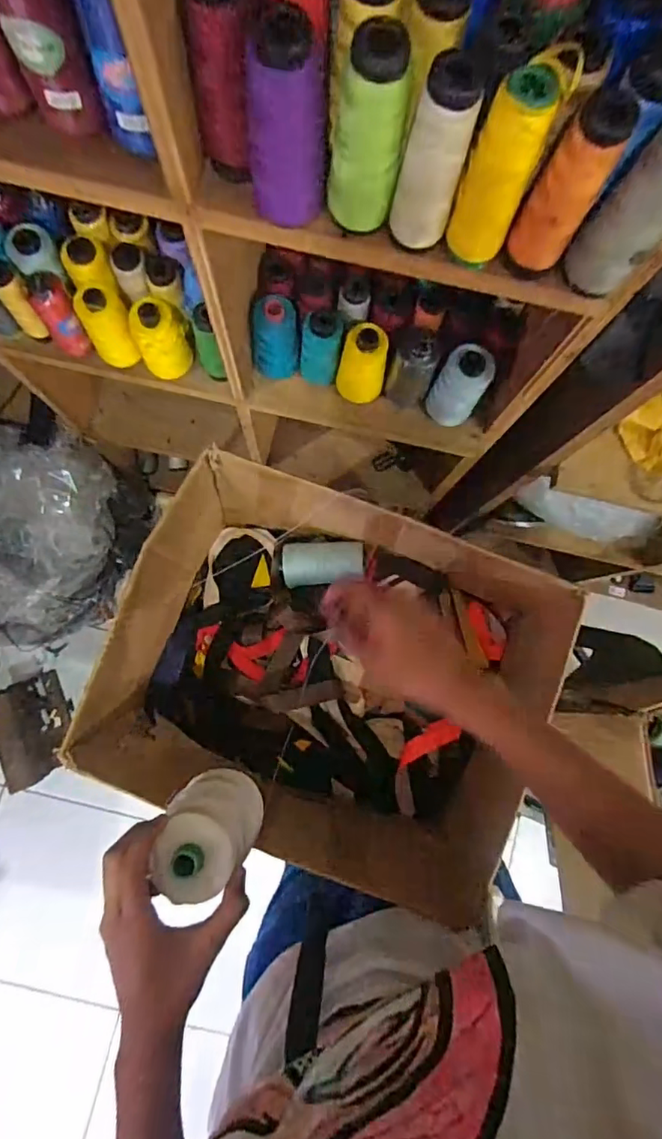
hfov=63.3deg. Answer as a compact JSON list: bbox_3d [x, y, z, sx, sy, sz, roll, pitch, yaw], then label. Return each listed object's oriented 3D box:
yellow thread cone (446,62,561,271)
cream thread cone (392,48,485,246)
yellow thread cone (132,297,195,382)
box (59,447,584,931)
[{"bbox_3d":[0.106,-0.247,0.343,0.039,0.112,0.031,19,82,0],"label":"yellow thread cone"},{"bbox_3d":[0.065,-0.257,0.336,0.037,0.119,0.034,12,82,-1],"label":"cream thread cone"},{"bbox_3d":[-0.204,-0.284,0.657,0.060,0.095,0.062,0,83,-3],"label":"yellow thread cone"},{"bbox_3d":[-0.002,0.122,0.697,0.454,0.286,0.353,20,82,0],"label":"box"}]

